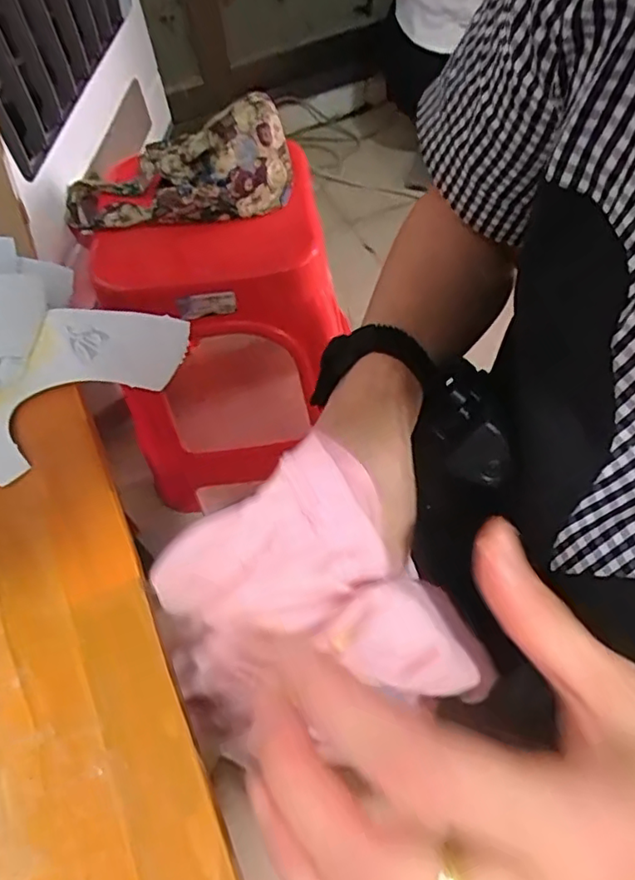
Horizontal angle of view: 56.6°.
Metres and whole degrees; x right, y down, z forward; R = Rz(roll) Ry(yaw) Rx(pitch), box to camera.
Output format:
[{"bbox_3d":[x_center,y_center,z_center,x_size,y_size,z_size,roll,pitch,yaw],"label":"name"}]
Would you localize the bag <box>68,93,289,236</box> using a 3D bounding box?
[{"bbox_3d":[-0.166,-0.296,0.695,0.277,0.107,0.089,-13,57,10],"label":"bag"}]

